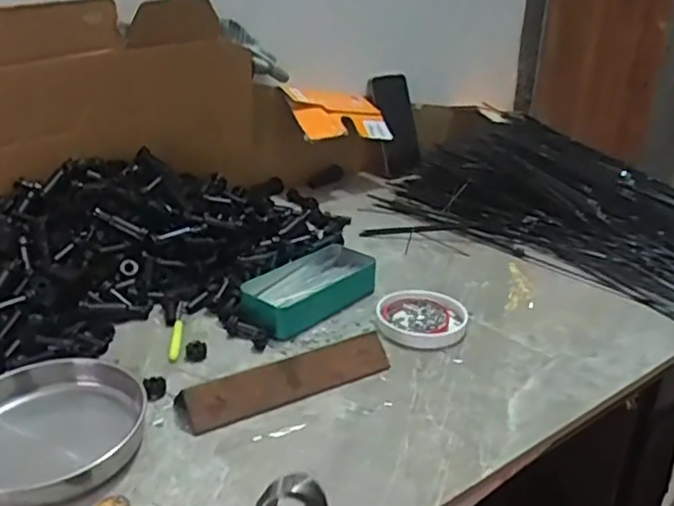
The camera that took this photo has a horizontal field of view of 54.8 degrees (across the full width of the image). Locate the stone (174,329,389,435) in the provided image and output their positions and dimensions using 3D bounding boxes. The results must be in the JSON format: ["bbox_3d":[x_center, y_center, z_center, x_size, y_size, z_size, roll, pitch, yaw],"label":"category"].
[{"bbox_3d":[-0.039,0.104,0.536,0.184,0.025,0.029,-12,28,-27],"label":"stone"}]

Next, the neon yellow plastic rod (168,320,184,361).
[{"bbox_3d":[-0.150,0.079,0.604,0.012,0.008,0.067,-3,25,-10],"label":"neon yellow plastic rod"}]

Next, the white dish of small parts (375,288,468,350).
[{"bbox_3d":[0.085,0.062,0.641,0.085,0.014,0.094,9,26,17],"label":"white dish of small parts"}]

